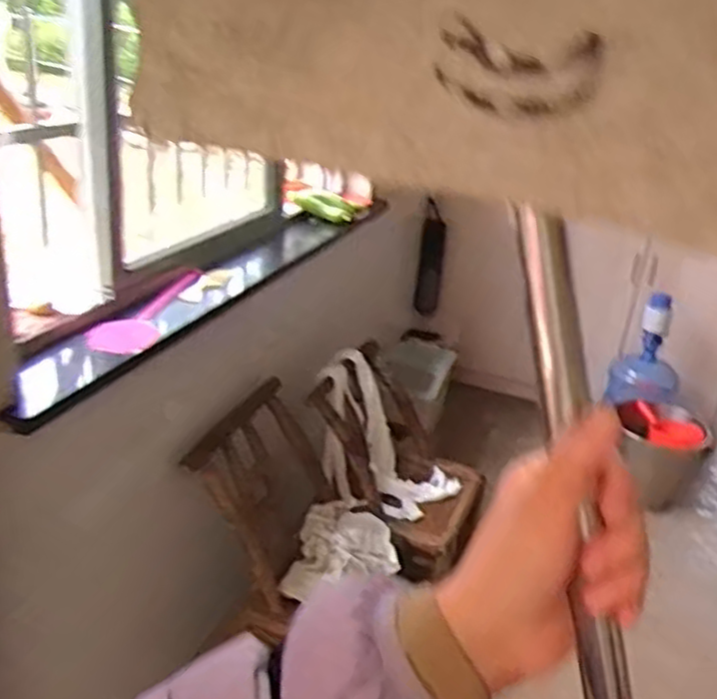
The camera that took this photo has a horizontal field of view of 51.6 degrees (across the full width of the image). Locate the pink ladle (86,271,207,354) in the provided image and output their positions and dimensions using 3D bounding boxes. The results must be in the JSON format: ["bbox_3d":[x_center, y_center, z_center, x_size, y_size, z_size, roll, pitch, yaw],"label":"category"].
[{"bbox_3d":[-0.397,-0.063,1.414,0.053,0.084,0.311,10,27,14],"label":"pink ladle"}]

